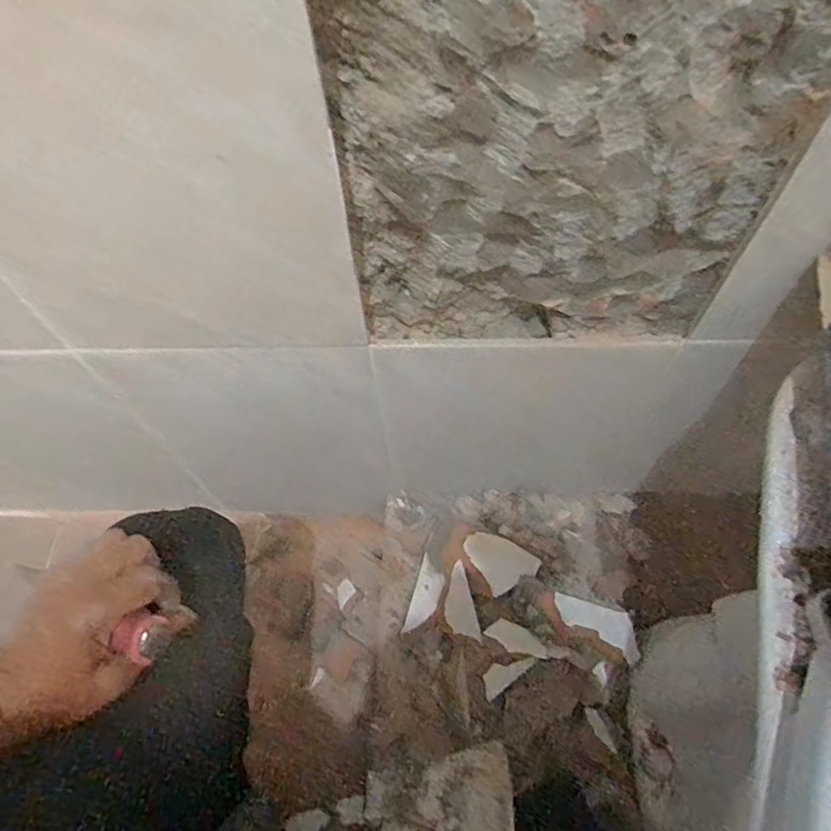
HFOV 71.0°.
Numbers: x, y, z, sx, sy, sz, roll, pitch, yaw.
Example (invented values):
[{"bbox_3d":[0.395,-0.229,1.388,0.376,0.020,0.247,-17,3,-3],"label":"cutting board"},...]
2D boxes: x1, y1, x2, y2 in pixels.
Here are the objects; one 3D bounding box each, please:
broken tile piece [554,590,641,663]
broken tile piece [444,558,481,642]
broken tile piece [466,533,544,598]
[{"bbox_3d":[0.210,0.236,0.666,0.103,0.020,0.040,29,67,16],"label":"broken tile piece"},{"bbox_3d":[0.051,0.216,0.674,0.035,0.006,0.088,-9,88,-2],"label":"broken tile piece"},{"bbox_3d":[0.103,0.171,0.709,0.068,0.009,0.079,-28,57,-17],"label":"broken tile piece"}]

